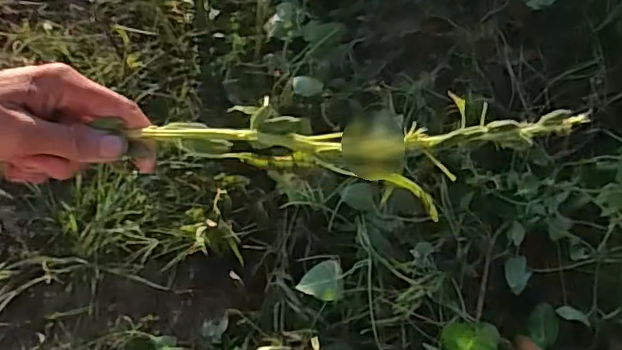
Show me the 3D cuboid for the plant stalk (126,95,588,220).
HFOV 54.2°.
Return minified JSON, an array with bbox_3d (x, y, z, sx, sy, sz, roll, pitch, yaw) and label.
[{"bbox_3d":[0.044,-0.008,0.386,0.284,0.030,0.070,-1,57,-9],"label":"plant stalk"}]

